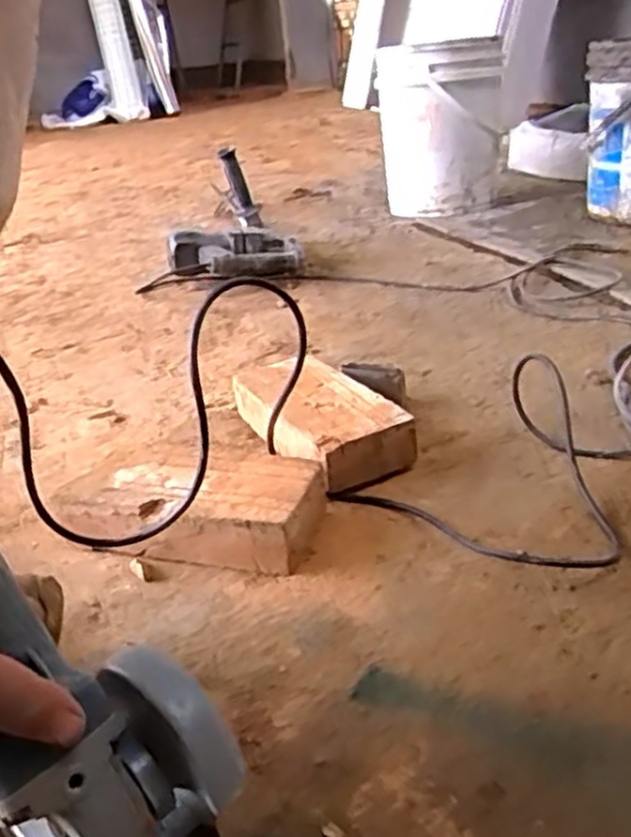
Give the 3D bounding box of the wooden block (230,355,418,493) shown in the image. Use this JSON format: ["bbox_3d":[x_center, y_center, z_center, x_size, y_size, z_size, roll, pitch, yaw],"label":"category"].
[{"bbox_3d":[-0.002,0.003,0.838,0.114,0.069,0.239,-19,28,-23],"label":"wooden block"}]

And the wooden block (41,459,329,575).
[{"bbox_3d":[-0.116,0.087,0.699,0.229,0.070,0.100,0,27,14],"label":"wooden block"}]

